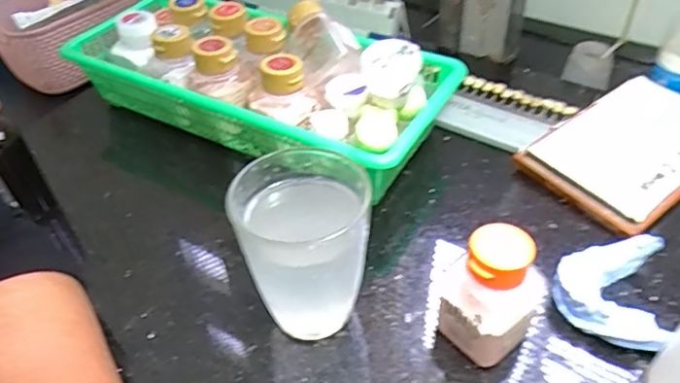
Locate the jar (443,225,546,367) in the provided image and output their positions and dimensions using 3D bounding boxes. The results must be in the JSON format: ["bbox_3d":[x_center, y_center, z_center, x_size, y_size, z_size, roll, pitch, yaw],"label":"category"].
[{"bbox_3d":[0.077,0.054,0.282,0.037,0.071,0.040,-32,51,-26],"label":"jar"}]

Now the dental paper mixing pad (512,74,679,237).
[{"bbox_3d":[0.212,-0.033,0.400,0.146,0.013,0.093,-30,50,-25],"label":"dental paper mixing pad"}]

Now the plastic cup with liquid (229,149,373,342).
[{"bbox_3d":[-0.019,0.032,0.296,0.061,0.094,0.062,-2,44,2],"label":"plastic cup with liquid"}]

